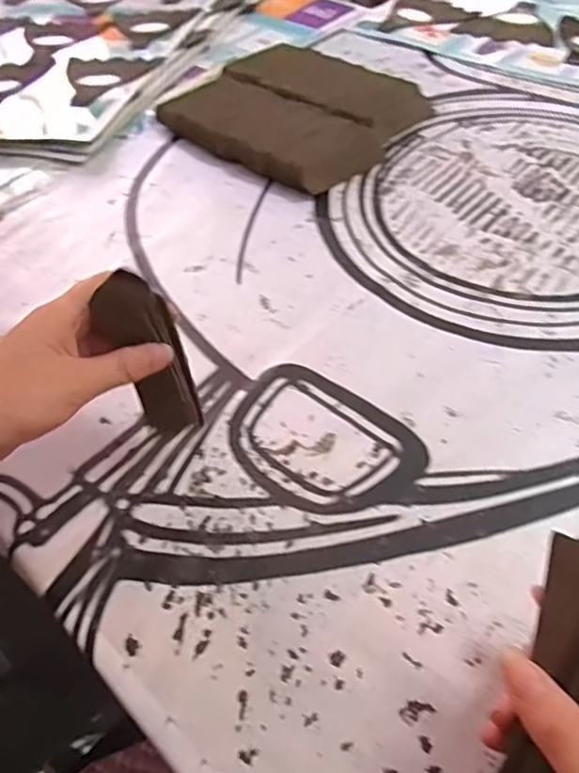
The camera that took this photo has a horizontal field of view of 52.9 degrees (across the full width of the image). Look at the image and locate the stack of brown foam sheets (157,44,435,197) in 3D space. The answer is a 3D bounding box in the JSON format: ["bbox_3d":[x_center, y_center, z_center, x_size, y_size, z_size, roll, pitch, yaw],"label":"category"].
[{"bbox_3d":[0.005,-0.310,0.645,0.255,0.026,0.215,36,63,28],"label":"stack of brown foam sheets"}]

